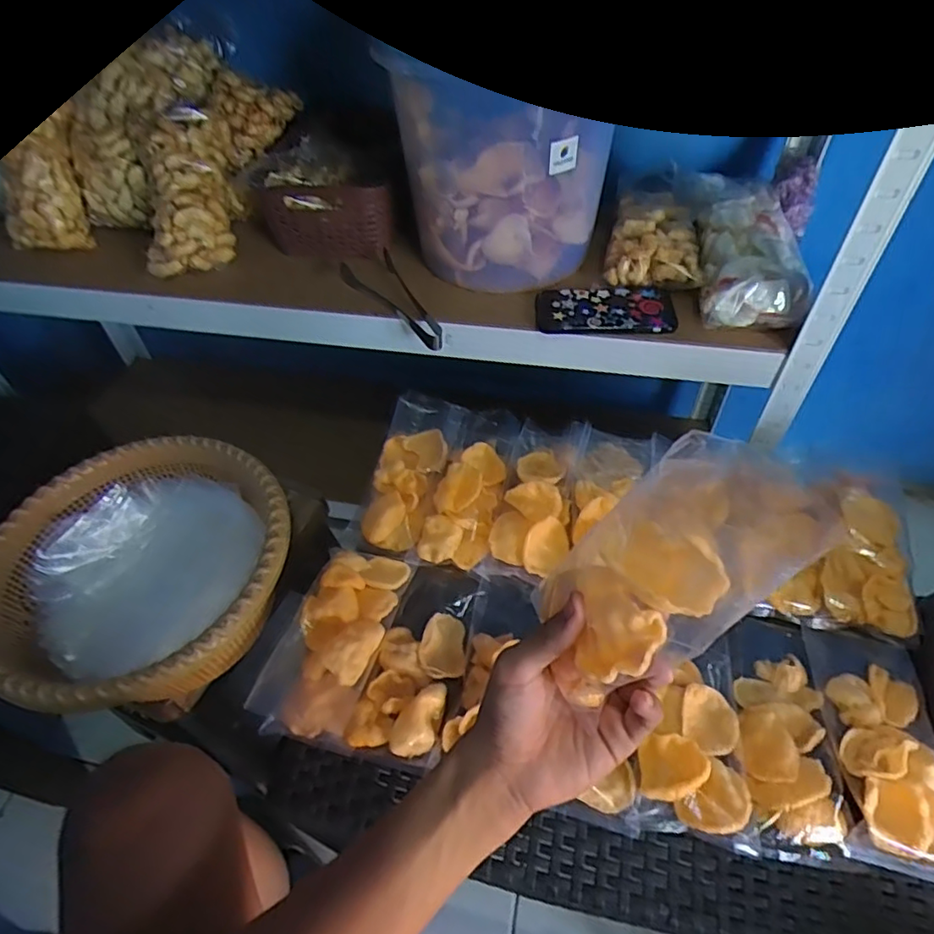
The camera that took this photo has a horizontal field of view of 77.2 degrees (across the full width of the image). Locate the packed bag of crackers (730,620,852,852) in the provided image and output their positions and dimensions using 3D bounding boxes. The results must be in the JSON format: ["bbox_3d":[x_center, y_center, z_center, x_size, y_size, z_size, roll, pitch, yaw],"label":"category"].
[{"bbox_3d":[0.273,0.219,0.504,0.073,0.030,0.189,4,51,6],"label":"packed bag of crackers"}]

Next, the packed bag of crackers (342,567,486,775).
[{"bbox_3d":[-0.040,0.180,0.560,0.078,0.034,0.189,12,52,12],"label":"packed bag of crackers"}]

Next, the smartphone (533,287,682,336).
[{"bbox_3d":[0.154,-0.176,0.655,0.149,0.011,0.080,0,51,4],"label":"smartphone"}]

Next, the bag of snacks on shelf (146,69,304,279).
[{"bbox_3d":[-0.322,-0.377,0.755,0.102,0.121,0.295,12,74,13],"label":"bag of snacks on shelf"}]

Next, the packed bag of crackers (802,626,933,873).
[{"bbox_3d":[0.351,0.225,0.487,0.094,0.020,0.182,7,52,9],"label":"packed bag of crackers"}]

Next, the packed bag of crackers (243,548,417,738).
[{"bbox_3d":[-0.125,0.158,0.561,0.094,0.046,0.186,14,53,14],"label":"packed bag of crackers"}]

